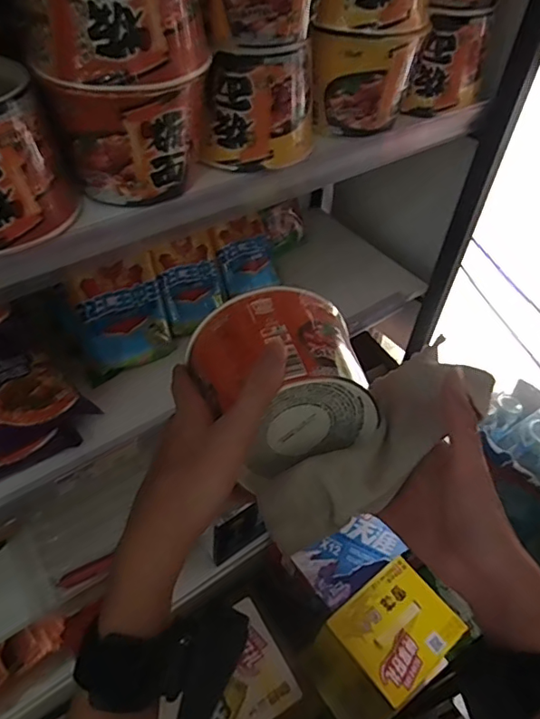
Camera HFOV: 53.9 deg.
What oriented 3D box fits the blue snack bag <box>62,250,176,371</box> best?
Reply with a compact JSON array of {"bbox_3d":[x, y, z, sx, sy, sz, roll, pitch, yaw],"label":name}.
[{"bbox_3d":[-0.190,-0.058,0.705,0.117,0.148,0.029,-26,25,-23],"label":"blue snack bag"}]

